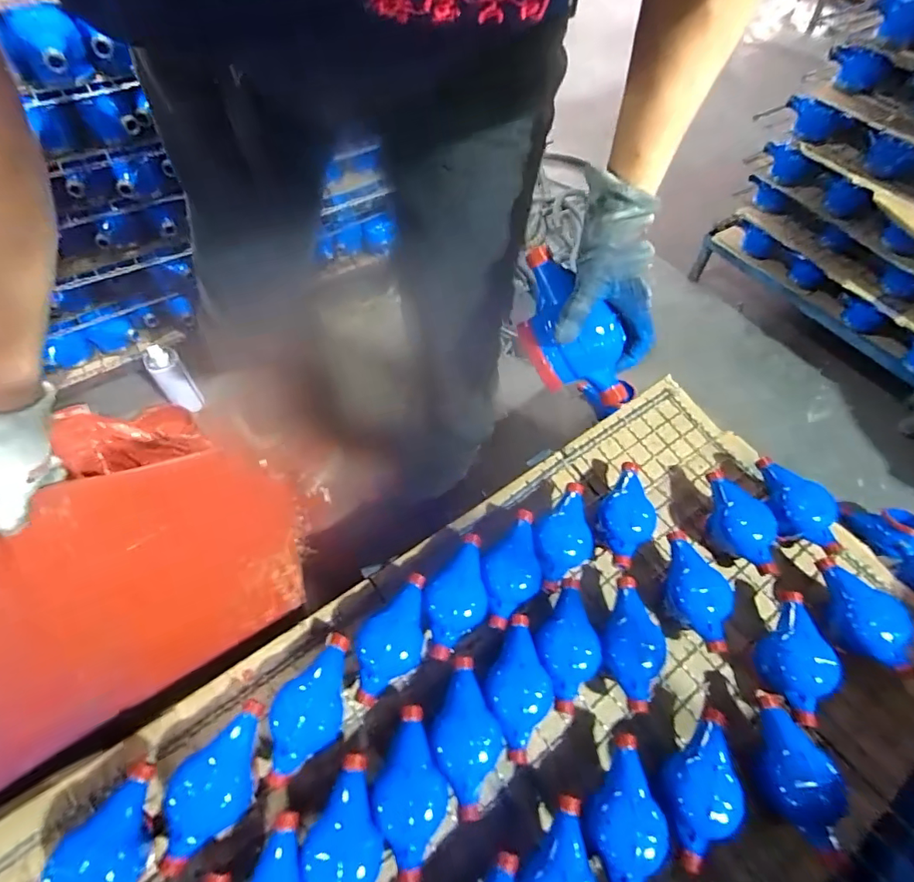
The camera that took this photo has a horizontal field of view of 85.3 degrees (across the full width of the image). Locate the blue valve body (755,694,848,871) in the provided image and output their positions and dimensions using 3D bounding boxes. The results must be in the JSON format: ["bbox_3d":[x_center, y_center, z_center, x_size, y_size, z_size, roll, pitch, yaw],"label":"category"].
[{"bbox_3d":[0.383,0.379,0.560,0.067,0.073,0.165,-6,58,-6],"label":"blue valve body"}]

